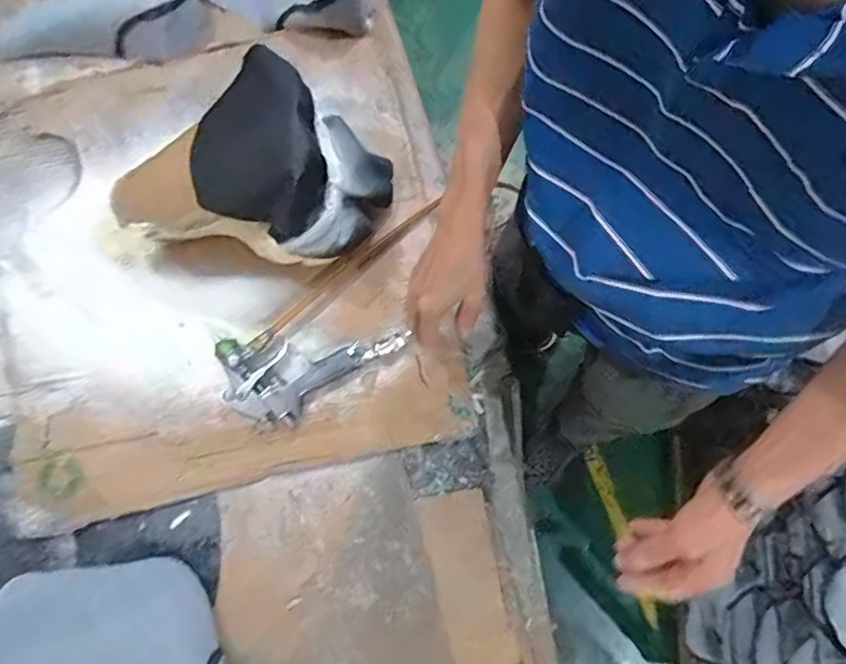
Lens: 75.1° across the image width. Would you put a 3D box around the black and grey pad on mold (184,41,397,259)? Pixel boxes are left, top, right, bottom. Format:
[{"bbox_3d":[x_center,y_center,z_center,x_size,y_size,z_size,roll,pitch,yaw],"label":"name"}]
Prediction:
[{"bbox_3d":[-0.146,-0.188,0.649,0.191,0.162,0.191,24,80,5],"label":"black and grey pad on mold"}]

